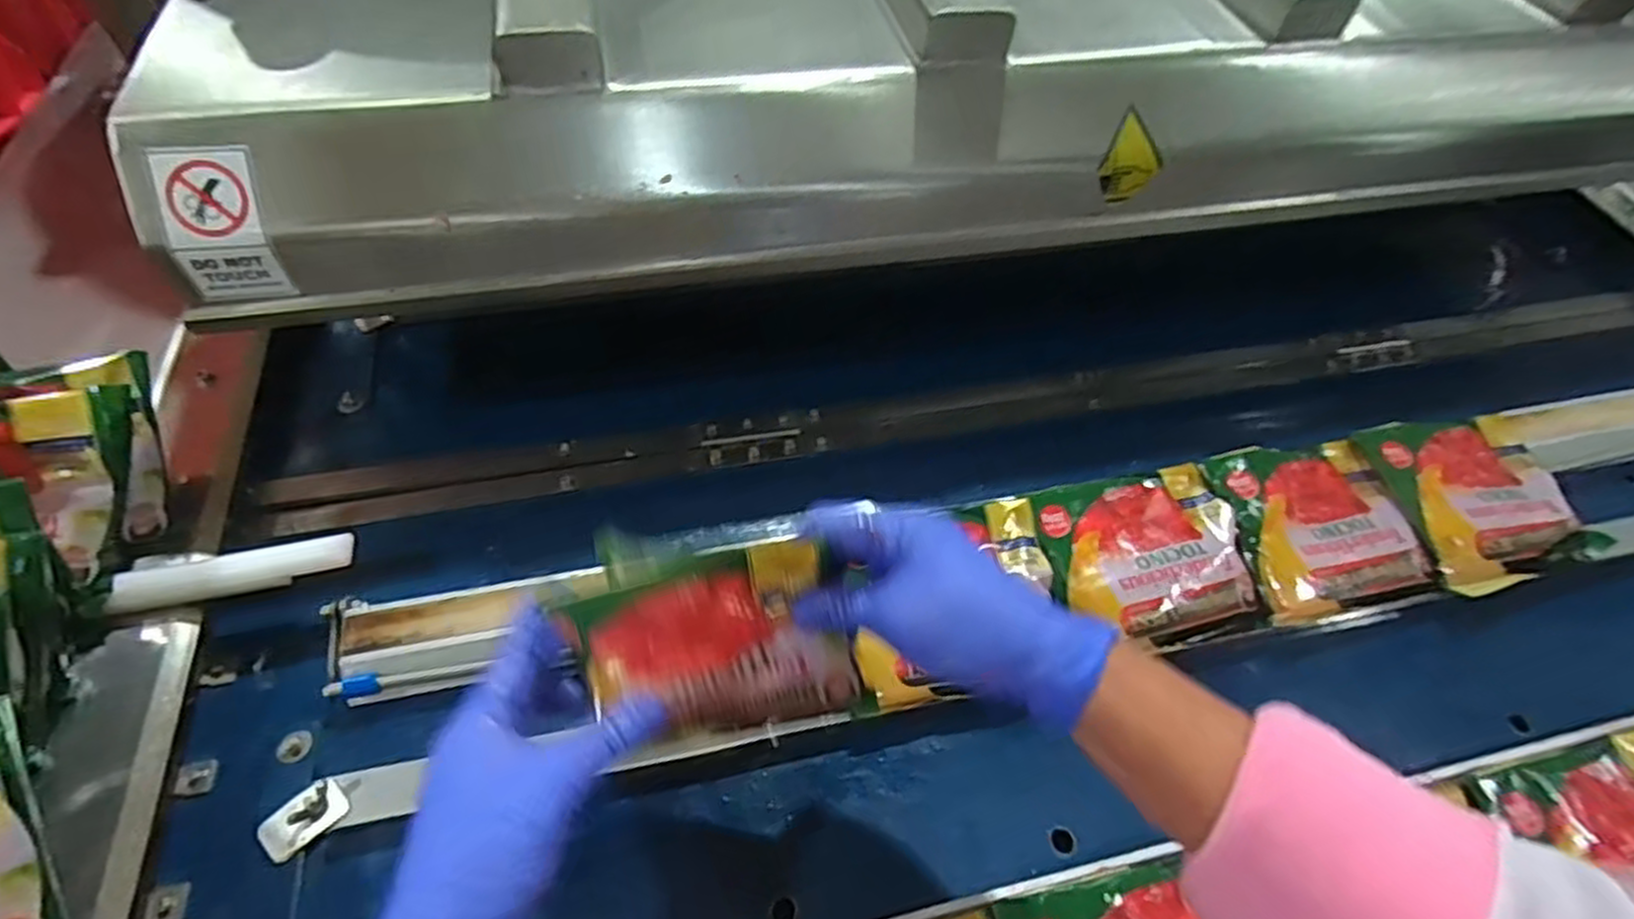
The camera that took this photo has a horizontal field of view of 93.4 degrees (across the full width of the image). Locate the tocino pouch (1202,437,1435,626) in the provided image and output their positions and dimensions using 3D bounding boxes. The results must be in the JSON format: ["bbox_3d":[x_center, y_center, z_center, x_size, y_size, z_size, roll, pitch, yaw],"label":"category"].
[{"bbox_3d":[0.361,0.043,0.552,0.132,0.026,0.118,-10,55,-13],"label":"tocino pouch"}]

